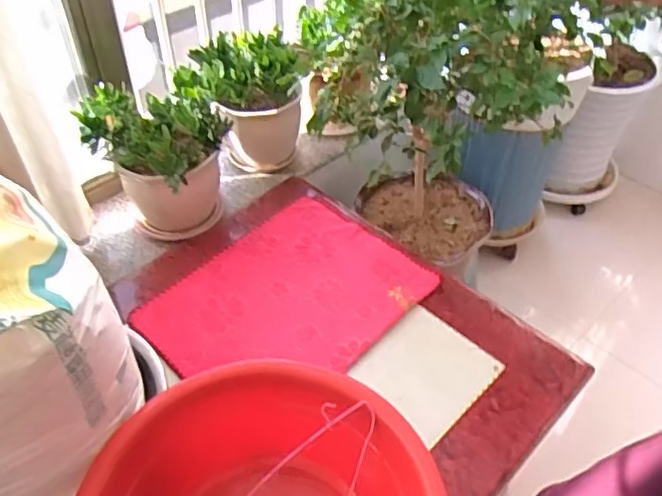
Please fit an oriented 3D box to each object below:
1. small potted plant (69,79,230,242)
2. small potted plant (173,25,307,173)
[{"bbox_3d":[-0.354,-0.175,1.248,0.236,0.274,0.210,17,47,15],"label":"small potted plant"},{"bbox_3d":[-0.182,-0.306,1.378,0.242,0.310,0.283,5,45,4],"label":"small potted plant"}]

